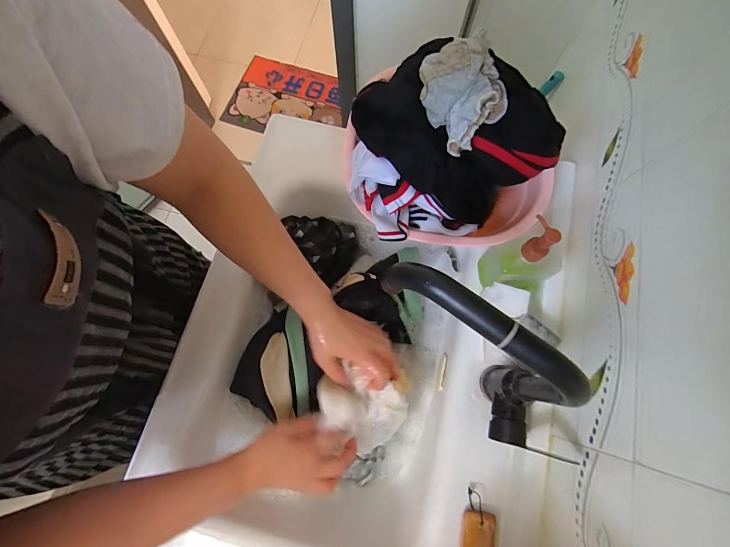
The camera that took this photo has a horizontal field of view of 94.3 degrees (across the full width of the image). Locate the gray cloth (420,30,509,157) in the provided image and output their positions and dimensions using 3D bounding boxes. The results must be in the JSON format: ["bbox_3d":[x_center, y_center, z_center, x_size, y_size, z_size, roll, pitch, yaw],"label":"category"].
[{"bbox_3d":[0.099,-0.183,0.328,0.081,0.054,0.098,-25,75,-8],"label":"gray cloth"}]

